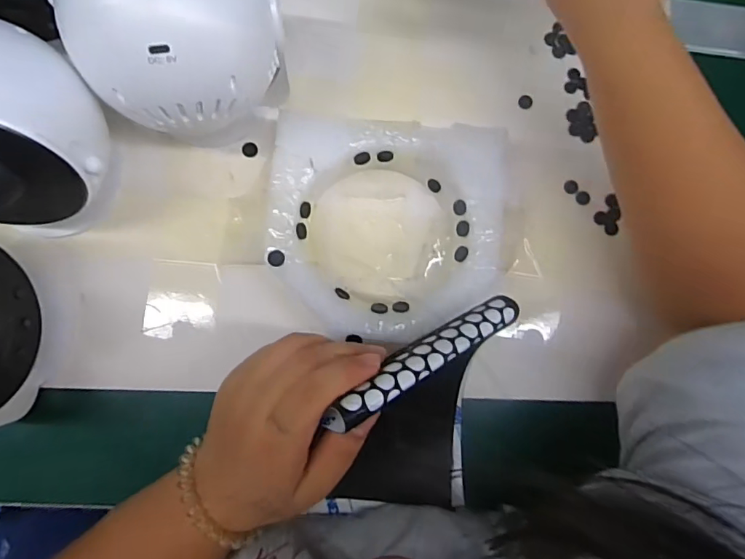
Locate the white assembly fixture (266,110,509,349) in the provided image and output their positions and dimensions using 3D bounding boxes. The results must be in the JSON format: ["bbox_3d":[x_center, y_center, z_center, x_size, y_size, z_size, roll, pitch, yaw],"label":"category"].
[{"bbox_3d":[0.009,-0.030,0.318,0.143,0.042,0.135,4,85,-8],"label":"white assembly fixture"}]

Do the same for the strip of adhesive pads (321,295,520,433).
[{"bbox_3d":[0.028,0.038,0.253,0.122,0.022,0.018,-27,87,-32],"label":"strip of adhesive pads"}]

